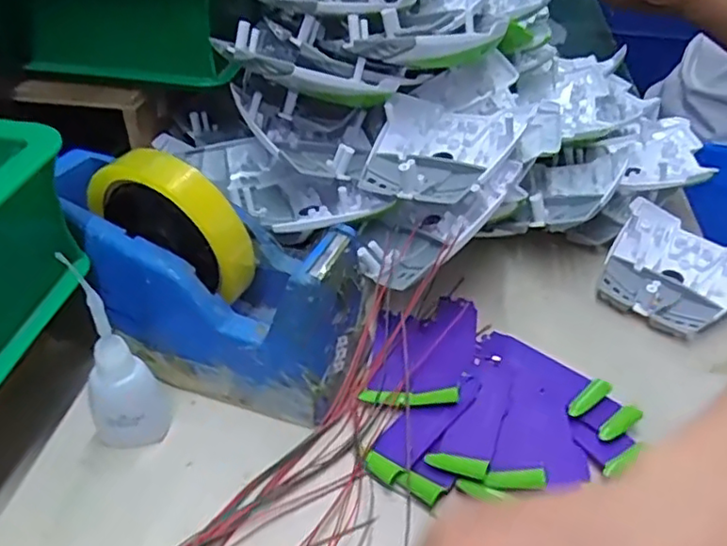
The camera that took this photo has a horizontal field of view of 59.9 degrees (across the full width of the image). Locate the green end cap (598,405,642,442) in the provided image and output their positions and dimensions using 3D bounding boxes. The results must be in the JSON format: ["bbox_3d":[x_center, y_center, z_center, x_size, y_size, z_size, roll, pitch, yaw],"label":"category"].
[{"bbox_3d":[0.137,0.080,0.337,0.030,0.004,0.009,-23,45,-29],"label":"green end cap"}]

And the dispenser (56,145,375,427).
[{"bbox_3d":[-0.095,-0.004,0.353,0.184,0.119,0.074,16,40,17],"label":"dispenser"}]

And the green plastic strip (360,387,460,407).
[{"bbox_3d":[0.025,0.069,0.347,0.055,0.005,0.011,-4,36,21],"label":"green plastic strip"}]

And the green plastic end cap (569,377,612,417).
[{"bbox_3d":[0.124,0.068,0.346,0.028,0.008,0.011,-28,47,-33],"label":"green plastic end cap"}]

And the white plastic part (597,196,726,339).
[{"bbox_3d":[0.219,-0.003,0.444,0.099,0.028,0.107,31,46,31],"label":"white plastic part"}]

